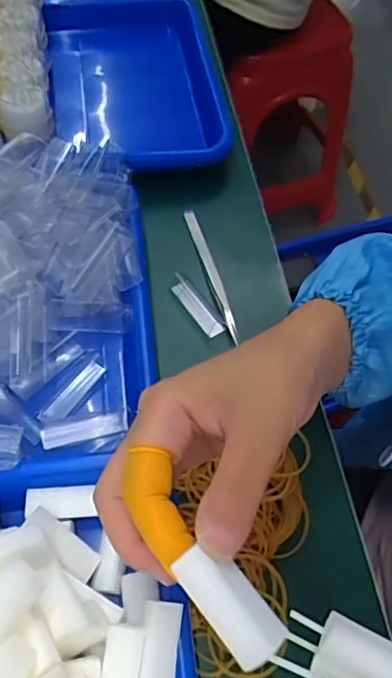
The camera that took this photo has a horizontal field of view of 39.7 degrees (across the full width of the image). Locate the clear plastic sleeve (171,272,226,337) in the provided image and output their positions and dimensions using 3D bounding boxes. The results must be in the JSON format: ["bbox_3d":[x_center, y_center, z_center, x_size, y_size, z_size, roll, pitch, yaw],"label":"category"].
[{"bbox_3d":[0.001,-0.026,0.405,0.016,0.006,0.055,-31,65,-19],"label":"clear plastic sleeve"}]

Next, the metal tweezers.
[{"bbox_3d":[0.011,-0.058,0.426,0.007,0.004,0.135,-12,60,-9],"label":"metal tweezers"}]

